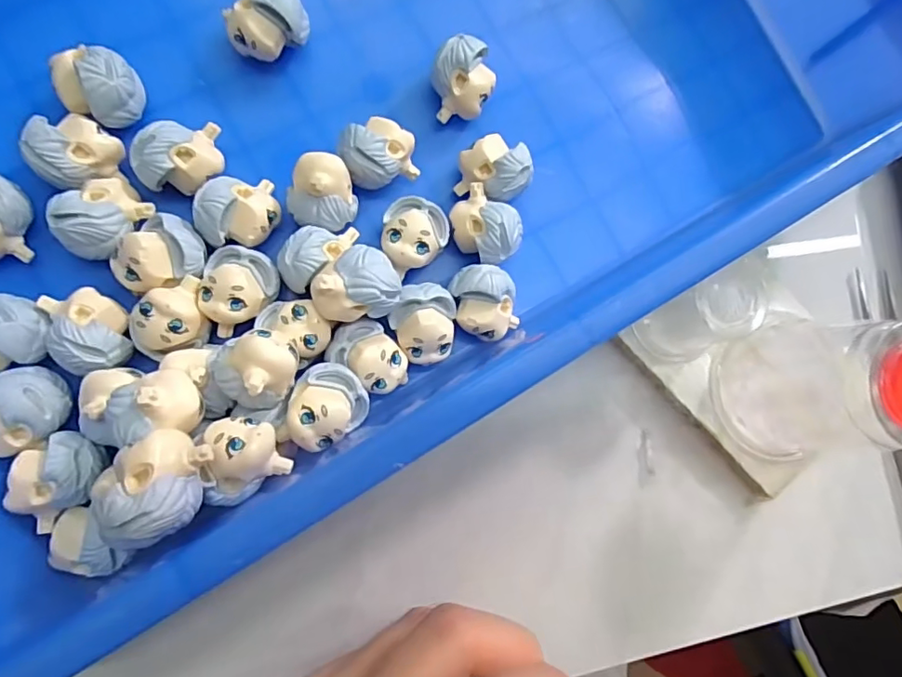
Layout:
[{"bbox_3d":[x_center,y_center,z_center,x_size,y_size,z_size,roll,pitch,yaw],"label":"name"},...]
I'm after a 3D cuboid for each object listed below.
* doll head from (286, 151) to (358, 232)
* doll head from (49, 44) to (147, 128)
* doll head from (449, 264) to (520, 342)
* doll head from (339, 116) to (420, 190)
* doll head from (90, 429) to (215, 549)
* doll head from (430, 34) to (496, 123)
[{"bbox_3d":[-0.045,-0.050,0.194,0.023,0.031,0.023,3,86,-8],"label":"doll head"},{"bbox_3d":[-0.118,-0.084,0.186,0.023,0.026,0.022,1,86,-8],"label":"doll head"},{"bbox_3d":[0.012,-0.013,0.202,0.022,0.024,0.027,-18,89,-9],"label":"doll head"},{"bbox_3d":[-0.026,-0.065,0.199,0.026,0.025,0.018,-18,89,-9],"label":"doll head"},{"bbox_3d":[-0.076,0.038,0.140,0.021,0.017,0.027,17,84,-7],"label":"doll head"},{"bbox_3d":[0.004,-0.096,0.207,0.022,0.023,0.023,-17,89,-9],"label":"doll head"}]

